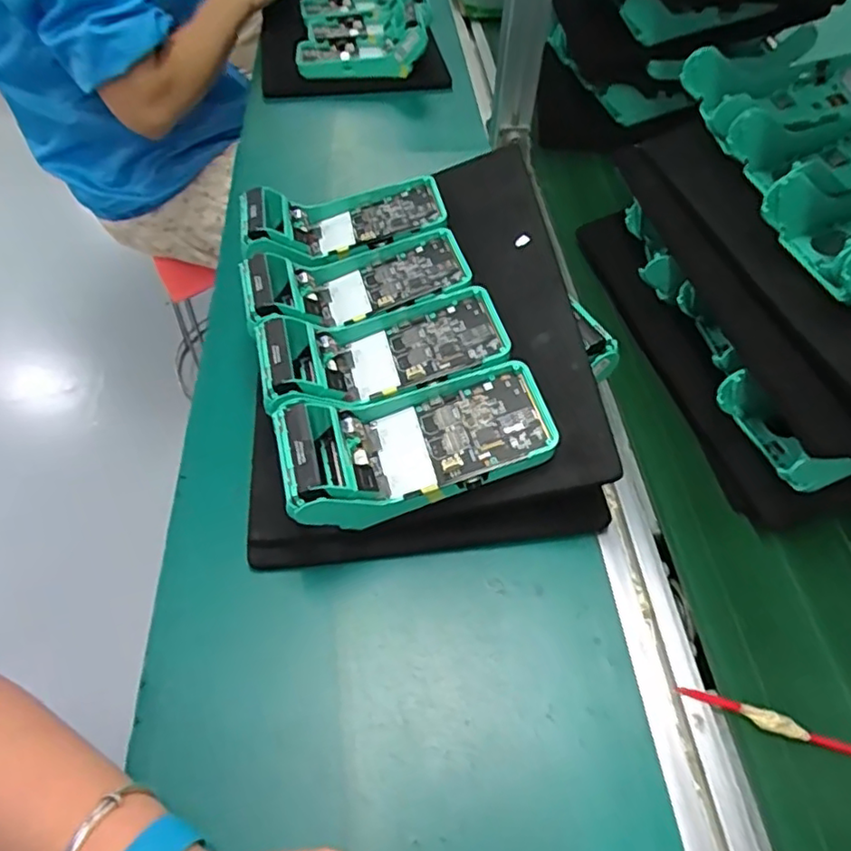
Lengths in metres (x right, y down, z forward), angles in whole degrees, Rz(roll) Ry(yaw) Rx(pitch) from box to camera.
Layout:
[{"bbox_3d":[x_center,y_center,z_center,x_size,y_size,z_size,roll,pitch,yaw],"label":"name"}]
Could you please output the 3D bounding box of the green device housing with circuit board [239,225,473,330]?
[{"bbox_3d":[-0.054,-0.109,0.492,0.170,0.053,0.079,-15,55,-13],"label":"green device housing with circuit board"}]

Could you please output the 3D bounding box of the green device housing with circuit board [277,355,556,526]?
[{"bbox_3d":[-0.006,0.012,0.404,0.175,0.049,0.076,-11,55,-10],"label":"green device housing with circuit board"}]

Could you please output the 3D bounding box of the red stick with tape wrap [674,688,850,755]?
[{"bbox_3d":[0.205,0.176,0.360,0.110,0.015,0.010,16,54,10],"label":"red stick with tape wrap"}]

